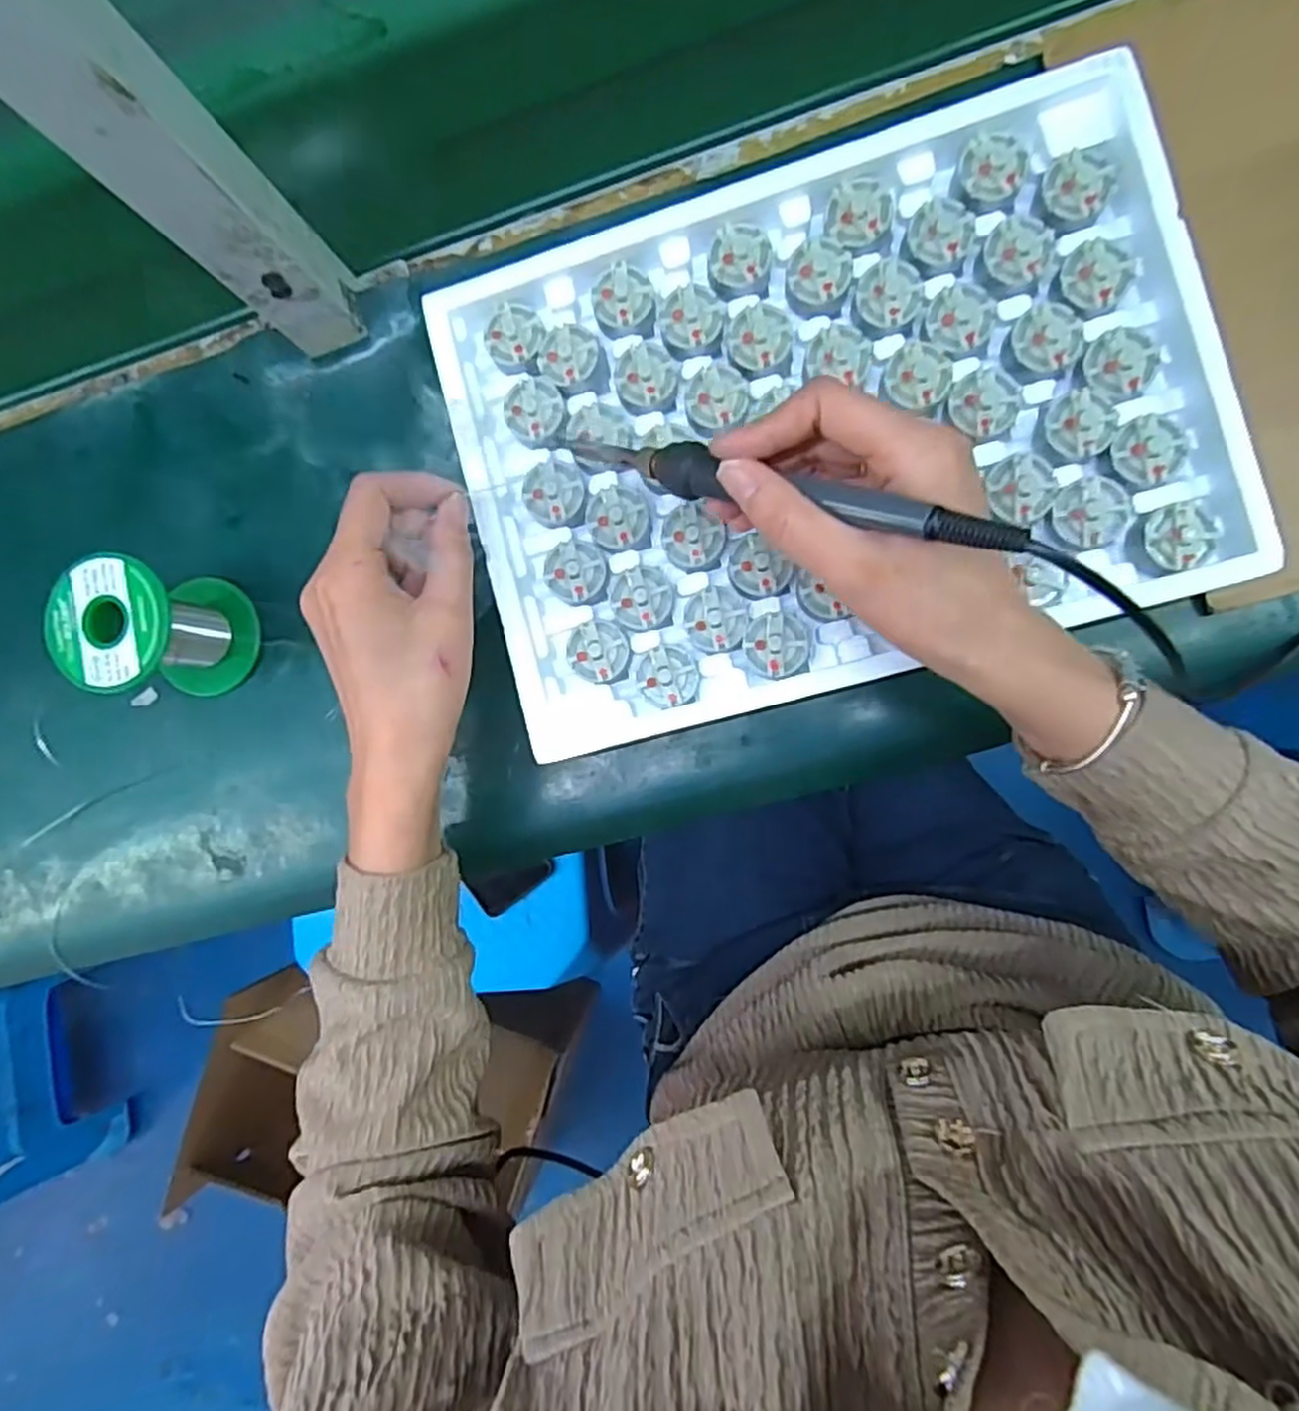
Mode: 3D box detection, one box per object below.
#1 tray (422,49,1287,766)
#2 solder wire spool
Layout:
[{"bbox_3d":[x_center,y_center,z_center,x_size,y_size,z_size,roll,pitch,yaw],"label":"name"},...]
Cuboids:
[{"bbox_3d":[0.082,-0.135,0.370,0.338,0.058,0.246,-15,89,8],"label":"tray"},{"bbox_3d":[-0.268,-0.041,0.405,0.063,0.077,0.069,6,89,8],"label":"solder wire spool"}]

